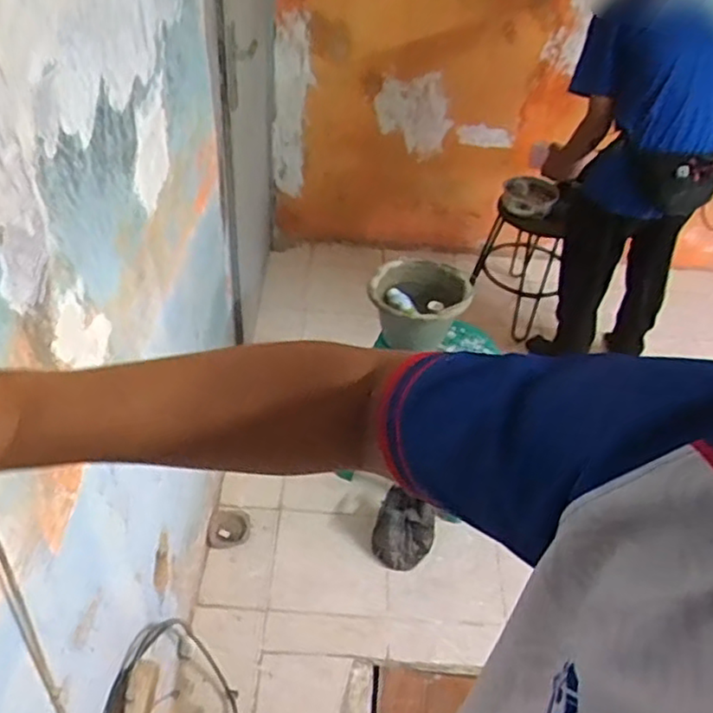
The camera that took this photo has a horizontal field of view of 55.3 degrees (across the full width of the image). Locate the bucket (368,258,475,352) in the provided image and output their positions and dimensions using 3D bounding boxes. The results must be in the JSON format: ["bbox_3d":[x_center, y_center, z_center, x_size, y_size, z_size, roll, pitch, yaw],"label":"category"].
[{"bbox_3d":[0.168,-0.115,1.755,0.229,0.222,0.243,3,43,-3],"label":"bucket"}]

